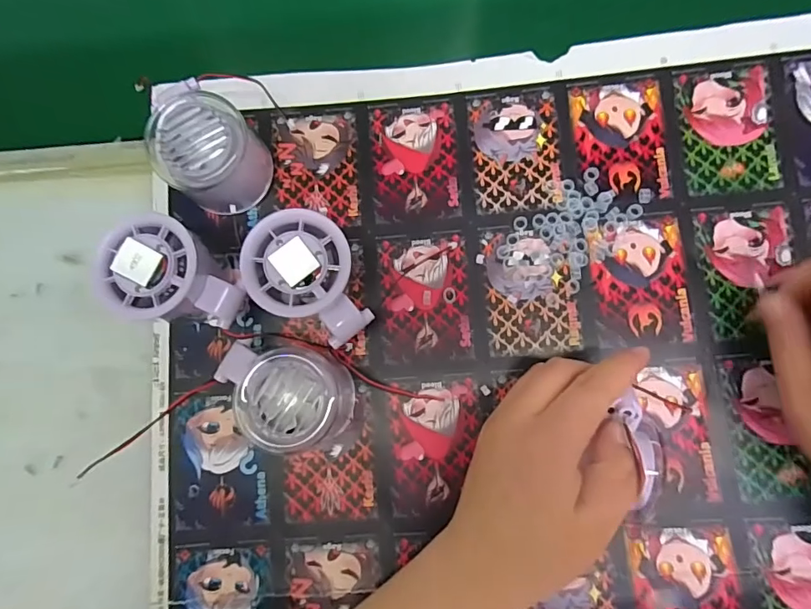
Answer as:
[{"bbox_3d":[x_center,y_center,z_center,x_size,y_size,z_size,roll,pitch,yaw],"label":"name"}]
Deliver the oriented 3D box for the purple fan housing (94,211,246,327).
[{"bbox_3d":[-0.132,-0.013,0.289,0.074,0.059,0.056,27,85,7],"label":"purple fan housing"}]

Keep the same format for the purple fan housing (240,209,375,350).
[{"bbox_3d":[-0.051,-0.016,0.289,0.073,0.060,0.056,32,87,8],"label":"purple fan housing"}]

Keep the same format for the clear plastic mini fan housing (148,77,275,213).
[{"bbox_3d":[-0.120,-0.092,0.299,0.056,0.064,0.058,22,85,7],"label":"clear plastic mini fan housing"}]

